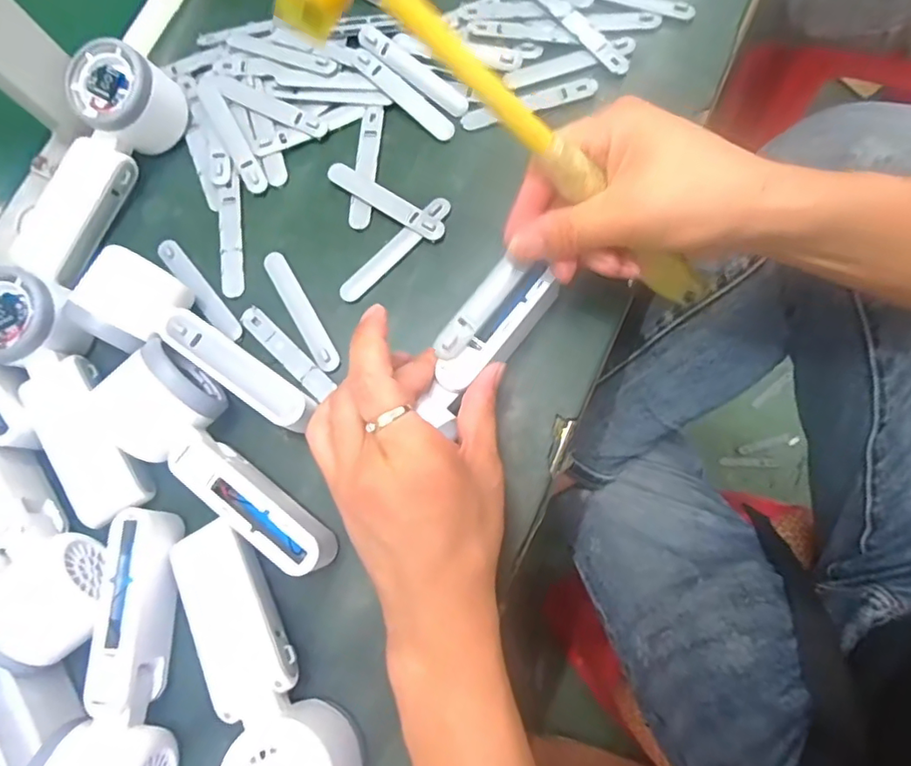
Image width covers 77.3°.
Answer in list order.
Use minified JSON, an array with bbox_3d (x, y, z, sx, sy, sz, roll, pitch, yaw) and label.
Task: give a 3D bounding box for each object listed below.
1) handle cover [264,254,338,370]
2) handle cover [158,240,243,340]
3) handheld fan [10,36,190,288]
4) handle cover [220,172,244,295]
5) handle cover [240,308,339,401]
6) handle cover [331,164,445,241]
[{"bbox_3d":[-0.103,-0.048,0.377,0.016,0.005,0.094,-30,74,-2],"label":"handle cover"},{"bbox_3d":[-0.173,-0.063,0.387,0.015,0.004,0.089,-41,75,-5],"label":"handle cover"},{"bbox_3d":[-0.252,-0.151,0.400,0.053,0.051,0.162,28,91,9],"label":"handheld fan"},{"bbox_3d":[-0.156,-0.102,0.394,0.015,0.006,0.088,-8,75,4],"label":"handle cover"},{"bbox_3d":[-0.110,-0.020,0.370,0.080,0.004,0.015,43,84,15],"label":"handle cover"},{"bbox_3d":[-0.048,-0.124,0.384,0.093,0.006,0.015,33,81,13],"label":"handle cover"}]

